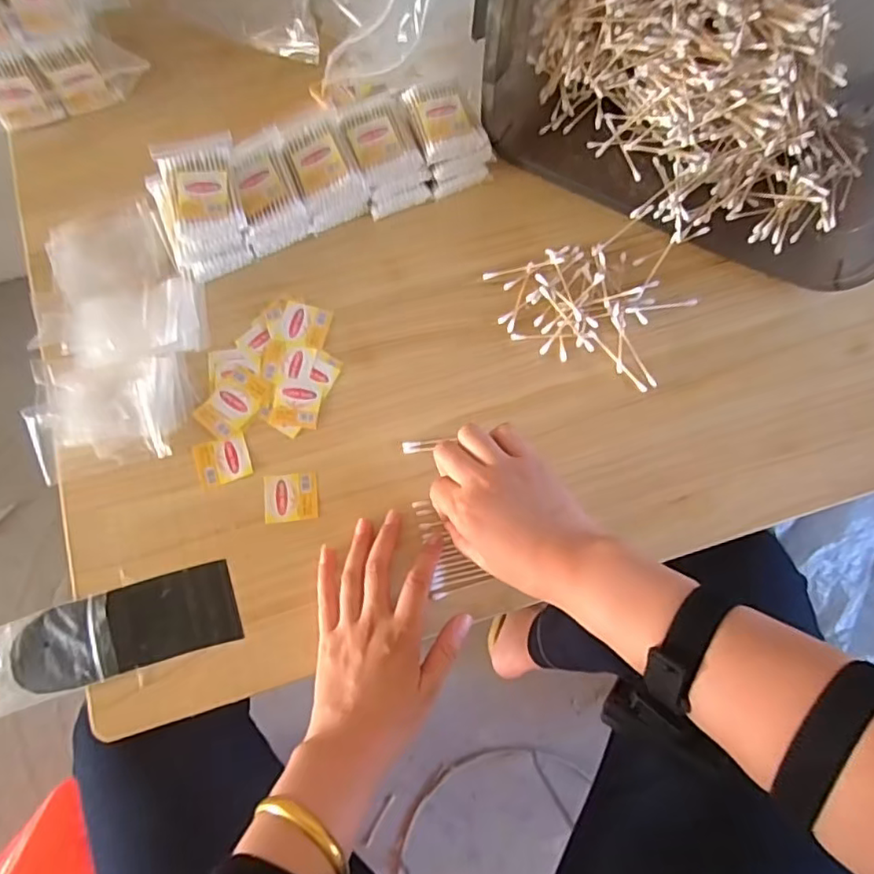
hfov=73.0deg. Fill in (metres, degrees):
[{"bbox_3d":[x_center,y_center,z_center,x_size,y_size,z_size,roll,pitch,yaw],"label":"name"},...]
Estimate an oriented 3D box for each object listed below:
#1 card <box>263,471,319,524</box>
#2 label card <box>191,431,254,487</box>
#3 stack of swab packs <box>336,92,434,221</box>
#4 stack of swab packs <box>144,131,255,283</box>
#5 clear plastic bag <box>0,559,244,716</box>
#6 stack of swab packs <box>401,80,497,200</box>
[{"bbox_3d":[-0.120,0.049,0.484,0.043,0.004,0.039,-6,76,-1],"label":"card"},{"bbox_3d":[-0.178,0.020,0.494,0.042,0.004,0.037,-17,76,-4],"label":"label card"},{"bbox_3d":[-0.050,-0.261,0.539,0.063,0.051,0.094,-22,76,-5],"label":"stack of swab packs"},{"bbox_3d":[-0.202,-0.198,0.514,0.076,0.065,0.092,-15,76,-3],"label":"stack of swab packs"},{"bbox_3d":[-0.256,0.153,0.456,0.198,0.007,0.064,-17,76,-4],"label":"clear plastic bag"},{"bbox_3d":[0.008,-0.282,0.545,0.066,0.050,0.093,-20,76,-4],"label":"stack of swab packs"}]

